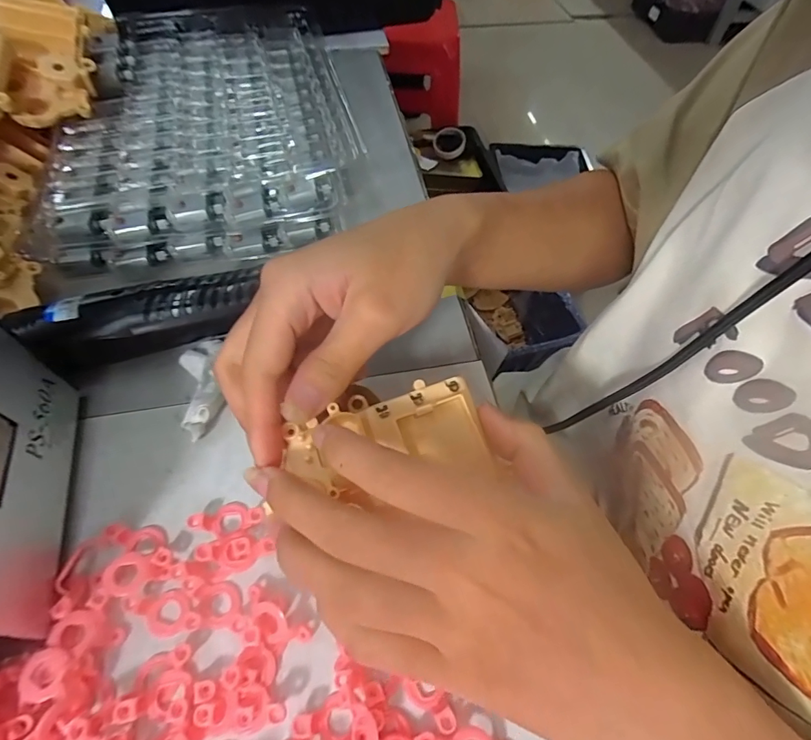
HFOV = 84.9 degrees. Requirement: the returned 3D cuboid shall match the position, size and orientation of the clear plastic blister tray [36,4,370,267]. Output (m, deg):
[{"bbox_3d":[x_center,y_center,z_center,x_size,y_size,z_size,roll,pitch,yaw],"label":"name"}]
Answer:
[{"bbox_3d":[-0.157,-0.187,0.334,0.218,0.030,0.255,-13,59,-11],"label":"clear plastic blister tray"}]

